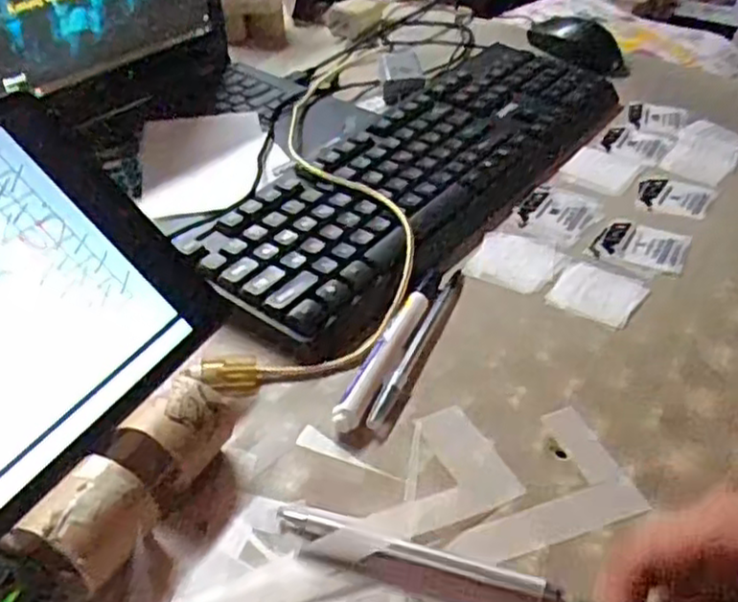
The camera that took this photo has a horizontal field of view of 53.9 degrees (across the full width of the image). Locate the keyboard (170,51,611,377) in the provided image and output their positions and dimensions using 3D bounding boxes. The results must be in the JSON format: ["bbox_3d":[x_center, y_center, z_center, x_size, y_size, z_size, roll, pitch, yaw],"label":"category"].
[{"bbox_3d":[0.051,-0.111,0.572,0.148,0.031,0.430,25,46,27],"label":"keyboard"}]

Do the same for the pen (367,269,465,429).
[{"bbox_3d":[0.033,0.023,0.434,0.012,0.007,0.144,15,42,18],"label":"pen"}]

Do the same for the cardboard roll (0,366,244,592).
[{"bbox_3d":[-0.106,0.083,0.333,0.043,0.045,0.108,18,43,20],"label":"cardboard roll"}]

